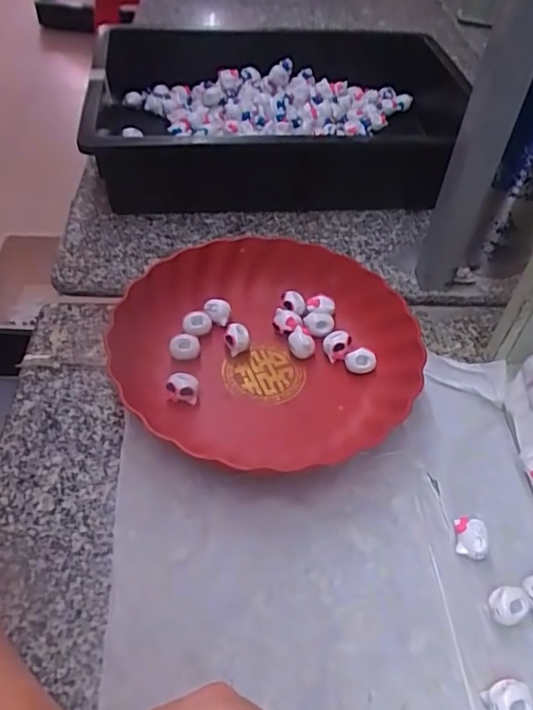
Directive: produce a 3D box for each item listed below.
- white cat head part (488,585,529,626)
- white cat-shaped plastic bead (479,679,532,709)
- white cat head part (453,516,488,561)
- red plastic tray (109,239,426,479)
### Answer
[{"bbox_3d":[0.151,0.157,0.355,0.022,0.015,0.021,2,48,-2],"label":"white cat head part"},{"bbox_3d":[0.136,0.196,0.320,0.024,0.019,0.020,-6,49,-9],"label":"white cat-shaped plastic bead"},{"bbox_3d":[0.138,0.123,0.384,0.020,0.017,0.026,6,48,2],"label":"white cat head part"},{"bbox_3d":[-0.002,-0.010,0.475,0.239,0.045,0.218,-6,49,-9],"label":"red plastic tray"}]

